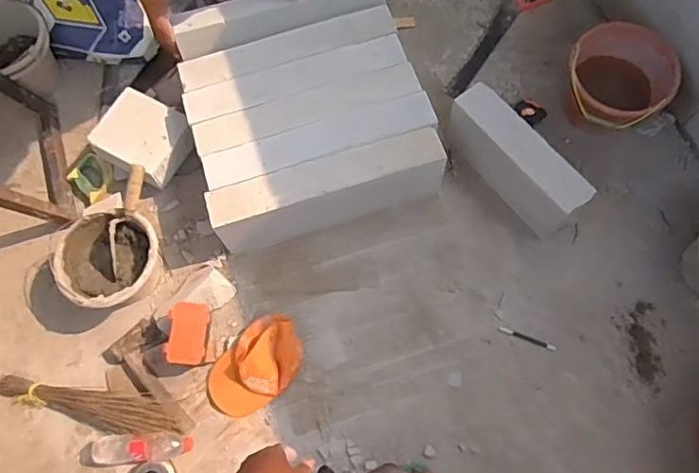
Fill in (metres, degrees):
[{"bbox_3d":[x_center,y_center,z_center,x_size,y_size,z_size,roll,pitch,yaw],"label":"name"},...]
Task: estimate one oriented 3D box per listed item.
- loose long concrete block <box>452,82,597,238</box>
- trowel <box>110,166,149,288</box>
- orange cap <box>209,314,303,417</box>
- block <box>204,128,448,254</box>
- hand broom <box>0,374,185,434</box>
[{"bbox_3d":[0.426,-0.192,1.418,0.111,0.223,0.406,-39,74,-13],"label":"loose long concrete block"},{"bbox_3d":[-0.535,-0.024,1.328,0.104,0.072,0.294,16,112,7],"label":"trowel"},{"bbox_3d":[-0.228,0.321,1.329,0.168,0.074,0.255,39,75,14],"label":"orange cap"},{"bbox_3d":[-0.048,-0.113,1.392,0.598,0.207,0.108,-17,70,-5],"label":"block"},{"bbox_3d":[-0.638,0.408,1.289,0.523,0.090,0.093,7,70,3],"label":"hand broom"}]

